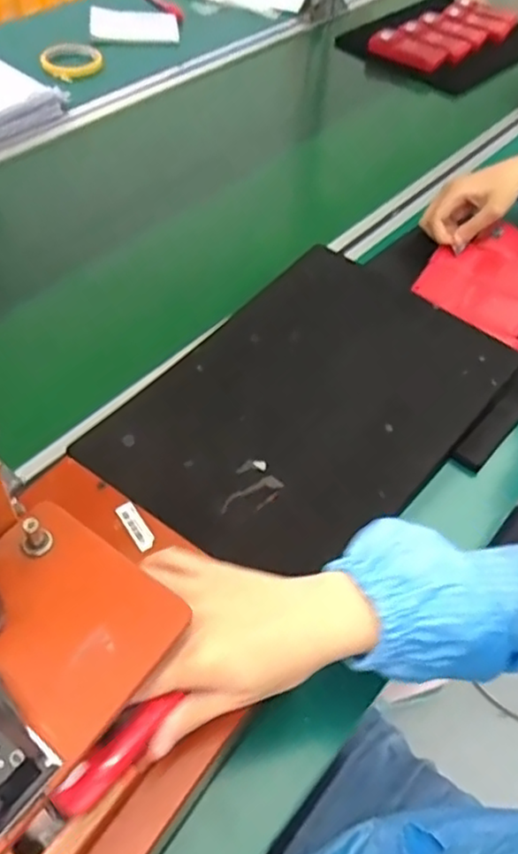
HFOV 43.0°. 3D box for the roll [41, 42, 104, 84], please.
[{"bbox_3d":[-0.292,-0.577,1.031,0.095,0.017,0.084,-23,67,-21],"label":"roll"}]

